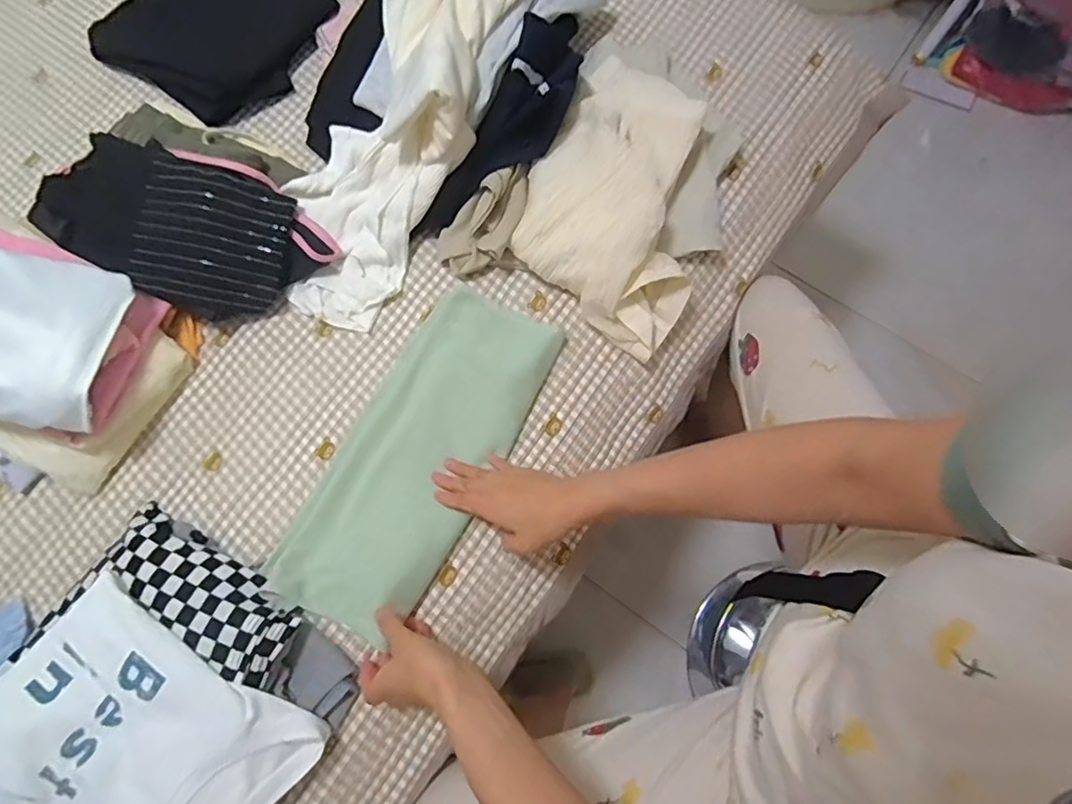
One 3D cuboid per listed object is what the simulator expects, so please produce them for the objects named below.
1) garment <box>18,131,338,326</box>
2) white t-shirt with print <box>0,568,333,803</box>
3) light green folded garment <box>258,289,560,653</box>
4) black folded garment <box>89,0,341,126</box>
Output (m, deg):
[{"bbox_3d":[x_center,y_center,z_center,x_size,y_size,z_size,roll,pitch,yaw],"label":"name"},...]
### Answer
[{"bbox_3d":[-0.418,-0.211,0.714,0.315,0.085,0.180,26,77,8],"label":"garment"},{"bbox_3d":[-0.378,0.322,0.553,0.297,0.038,0.206,31,78,9],"label":"white t-shirt with print"},{"bbox_3d":[-0.126,0.055,0.651,0.166,0.028,0.392,30,78,9],"label":"light green folded garment"},{"bbox_3d":[-0.443,-0.531,0.823,0.246,0.048,0.259,36,79,10],"label":"black folded garment"}]

